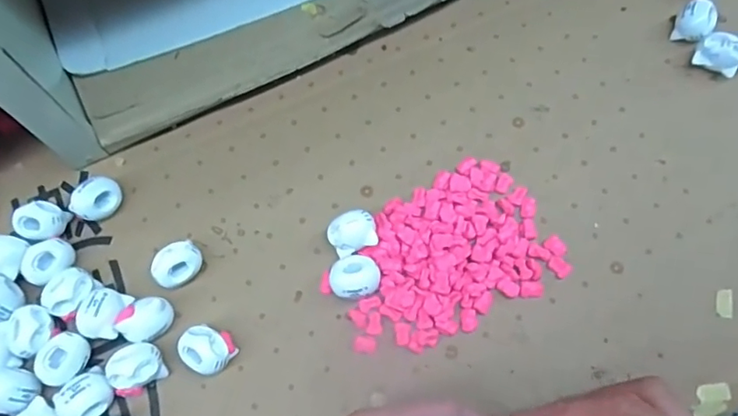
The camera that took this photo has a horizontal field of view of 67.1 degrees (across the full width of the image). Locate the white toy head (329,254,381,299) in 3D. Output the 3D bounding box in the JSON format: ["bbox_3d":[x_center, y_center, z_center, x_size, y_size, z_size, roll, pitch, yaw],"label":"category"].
[{"bbox_3d":[-0.007,0.036,0.284,0.024,0.015,0.021,-10,70,-3],"label":"white toy head"}]

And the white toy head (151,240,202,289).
[{"bbox_3d":[-0.099,0.030,0.291,0.019,0.020,0.025,42,75,15],"label":"white toy head"}]

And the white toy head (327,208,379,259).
[{"bbox_3d":[-0.008,0.014,0.294,0.024,0.022,0.020,-18,70,-6],"label":"white toy head"}]

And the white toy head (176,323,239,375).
[{"bbox_3d":[-0.079,0.070,0.274,0.025,0.018,0.021,30,73,11],"label":"white toy head"}]

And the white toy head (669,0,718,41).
[{"bbox_3d":[0.197,-0.112,0.335,0.021,0.019,0.019,26,72,10],"label":"white toy head"}]

